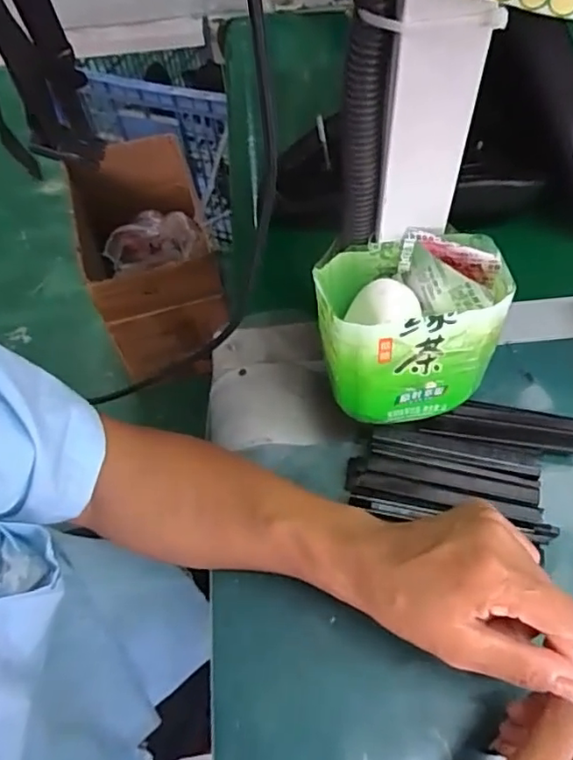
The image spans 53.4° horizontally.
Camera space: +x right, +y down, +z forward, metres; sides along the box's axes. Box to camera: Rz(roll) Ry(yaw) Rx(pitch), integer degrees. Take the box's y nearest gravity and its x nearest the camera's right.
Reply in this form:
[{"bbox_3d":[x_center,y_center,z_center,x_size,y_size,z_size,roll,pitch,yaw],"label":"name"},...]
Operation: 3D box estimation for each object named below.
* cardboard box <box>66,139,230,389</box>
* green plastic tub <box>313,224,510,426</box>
[{"bbox_3d":[-0.297,-0.285,1.228,0.251,0.283,0.412,-15,59,-6],"label":"cardboard box"},{"bbox_3d":[0.075,-0.035,0.354,0.106,0.088,0.082,-7,58,-1],"label":"green plastic tub"}]

